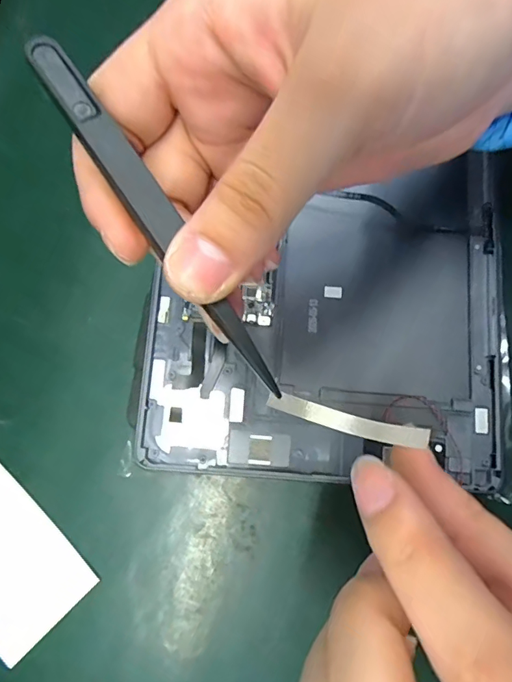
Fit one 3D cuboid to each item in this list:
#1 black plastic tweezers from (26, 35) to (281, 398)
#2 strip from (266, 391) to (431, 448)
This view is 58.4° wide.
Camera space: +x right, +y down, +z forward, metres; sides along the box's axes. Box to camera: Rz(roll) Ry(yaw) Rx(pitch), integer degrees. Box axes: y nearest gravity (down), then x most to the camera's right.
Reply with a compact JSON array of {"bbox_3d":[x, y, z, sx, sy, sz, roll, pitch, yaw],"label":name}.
[{"bbox_3d":[-0.026,-0.033,0.120,0.011,0.005,0.109,-34,90,-6],"label":"black plastic tweezers"},{"bbox_3d":[0.024,0.021,0.122,0.042,0.004,0.006,12,79,21],"label":"strip"}]

